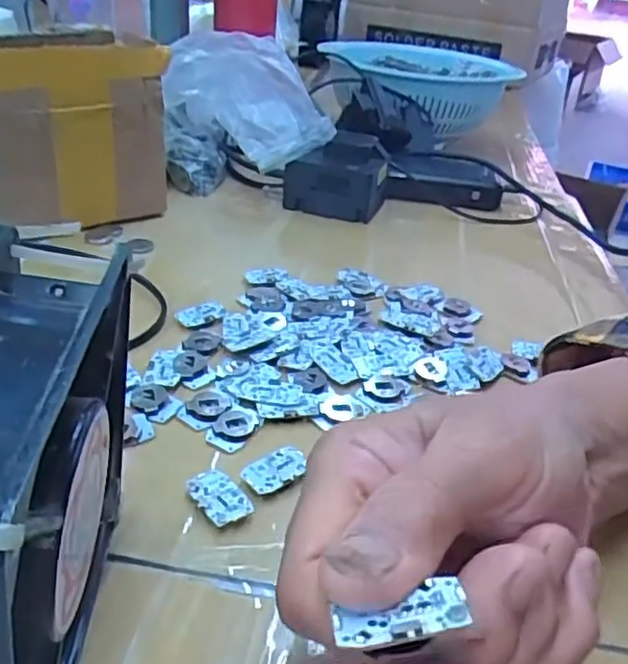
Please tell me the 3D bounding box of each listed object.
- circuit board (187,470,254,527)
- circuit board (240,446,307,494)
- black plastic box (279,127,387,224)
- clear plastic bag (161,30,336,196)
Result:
[{"bbox_3d":[-0.039,0.068,0.272,0.017,0.005,0.029,-22,43,-37],"label":"circuit board"},{"bbox_3d":[-0.016,0.059,0.287,0.018,0.006,0.029,30,39,31],"label":"circuit board"},{"bbox_3d":[0.020,-0.132,0.562,0.085,0.055,0.060,7,33,-1],"label":"black plastic box"},{"bbox_3d":[-0.055,-0.180,0.560,0.130,0.121,0.060,8,33,0],"label":"clear plastic bag"}]

